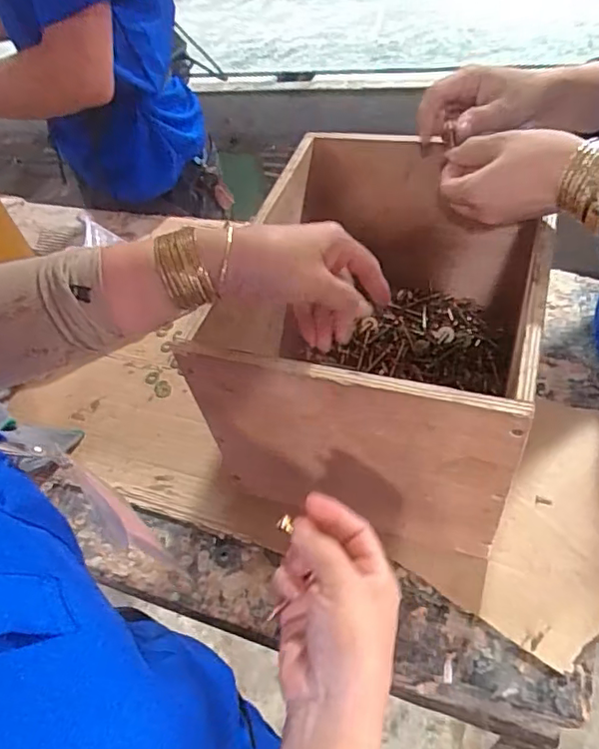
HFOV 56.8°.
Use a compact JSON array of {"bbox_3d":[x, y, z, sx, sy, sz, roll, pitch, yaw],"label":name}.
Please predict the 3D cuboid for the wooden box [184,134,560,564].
[{"bbox_3d":[0.089,-0.046,0.557,0.255,0.235,0.337,11,52,19],"label":"wooden box"}]

